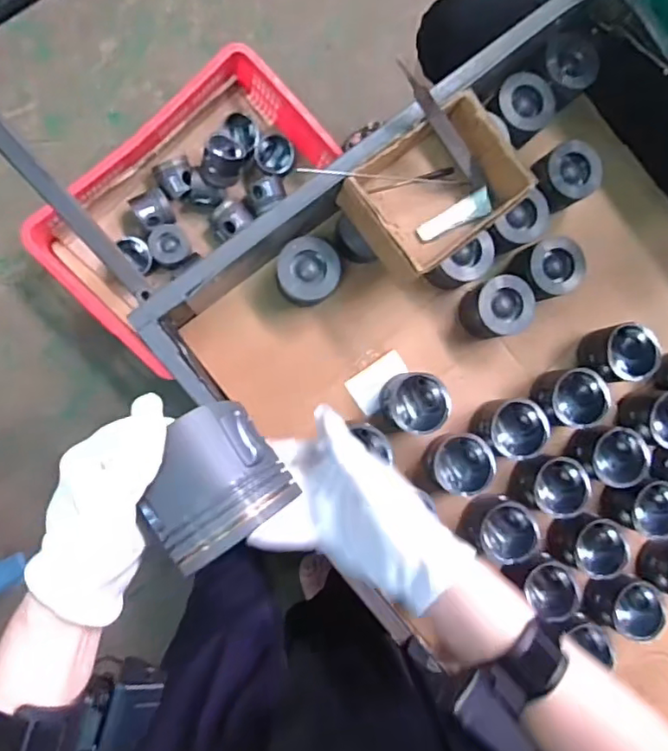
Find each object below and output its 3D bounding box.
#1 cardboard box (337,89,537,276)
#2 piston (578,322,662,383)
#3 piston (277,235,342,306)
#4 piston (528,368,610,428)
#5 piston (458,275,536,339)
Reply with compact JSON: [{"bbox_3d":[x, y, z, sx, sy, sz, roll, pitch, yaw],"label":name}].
[{"bbox_3d":[0.129,-0.236,0.751,0.201,0.087,0.150,-37,95,-6],"label":"cardboard box"},{"bbox_3d":[0.430,-0.035,0.870,0.084,0.075,0.083,0,90,-8],"label":"piston"},{"bbox_3d":[-0.037,-0.145,0.808,0.084,0.069,0.086,0,90,-8],"label":"piston"},{"bbox_3d":[0.346,0.032,0.852,0.087,0.071,0.082,0,90,-8],"label":"piston"},{"bbox_3d":[0.241,-0.100,0.839,0.090,0.077,0.084,0,90,-8],"label":"piston"}]

